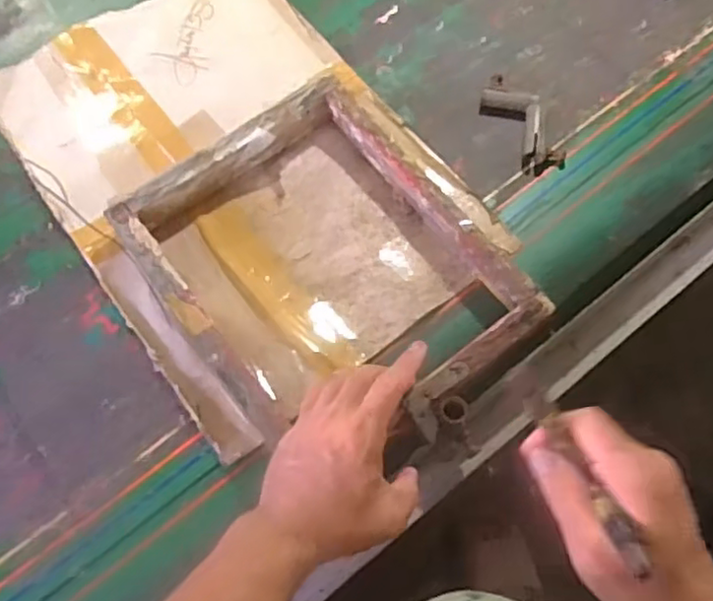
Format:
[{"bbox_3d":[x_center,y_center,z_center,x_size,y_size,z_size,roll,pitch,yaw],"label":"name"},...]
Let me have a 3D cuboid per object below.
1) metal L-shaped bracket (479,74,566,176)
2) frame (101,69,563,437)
[{"bbox_3d":[0.171,-0.186,0.683,0.050,0.018,0.123,-26,66,-9],"label":"metal L-shaped bracket"},{"bbox_3d":[-0.019,-0.039,0.610,0.284,0.046,0.342,-36,68,-13],"label":"frame"}]

